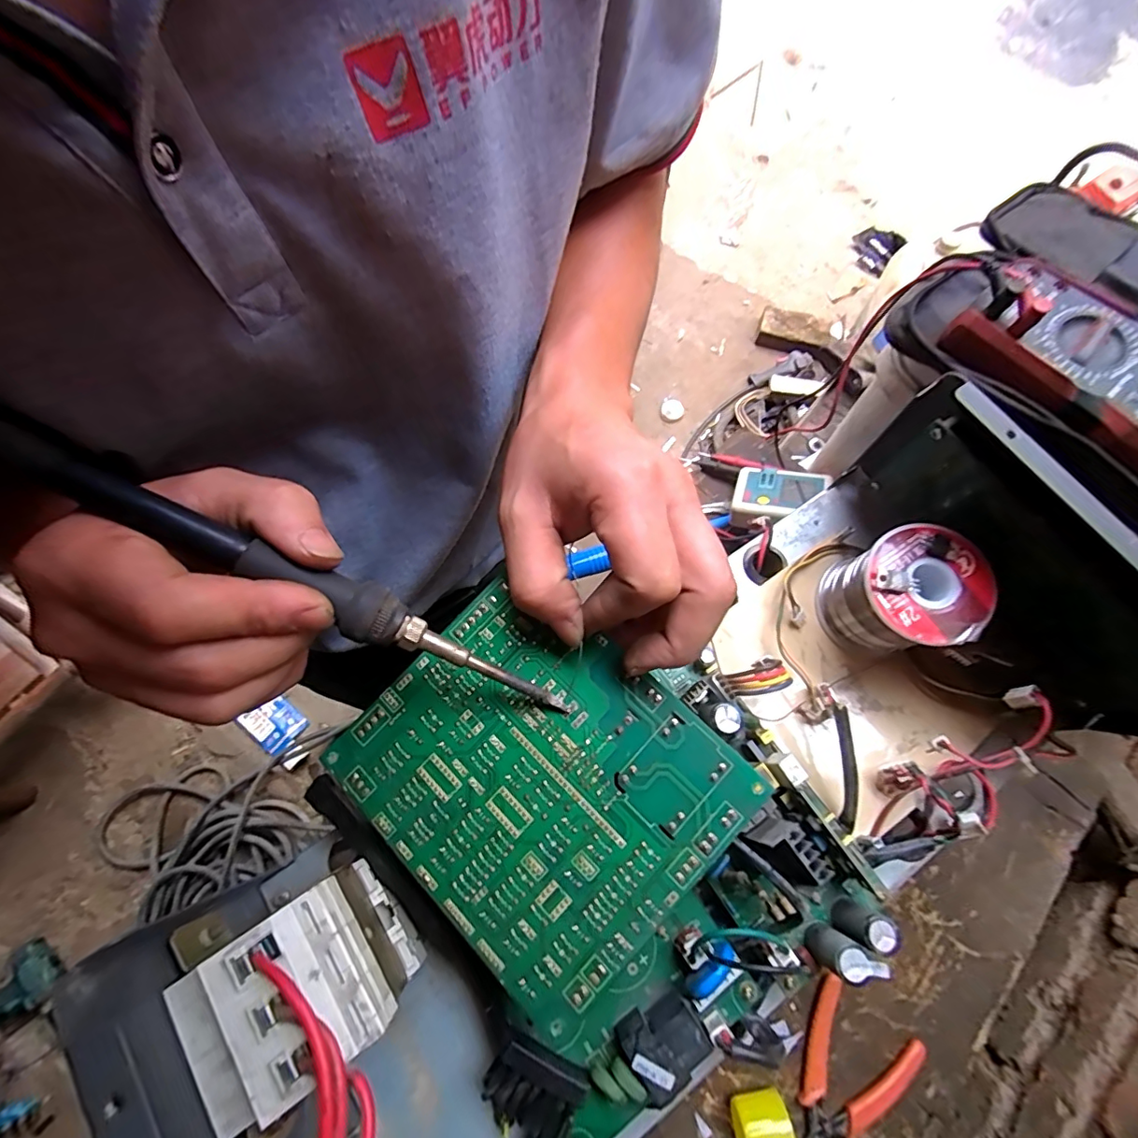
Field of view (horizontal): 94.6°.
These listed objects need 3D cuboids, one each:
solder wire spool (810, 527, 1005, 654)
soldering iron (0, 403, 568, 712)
[{"bbox_3d":[0.170,0.017,0.277,0.052,0.072,0.051,0,73,-1],"label":"solder wire spool"},{"bbox_3d":[-0.091,0.003,0.179,0.209,0.018,0.017,30,73,-16],"label":"soldering iron"}]

